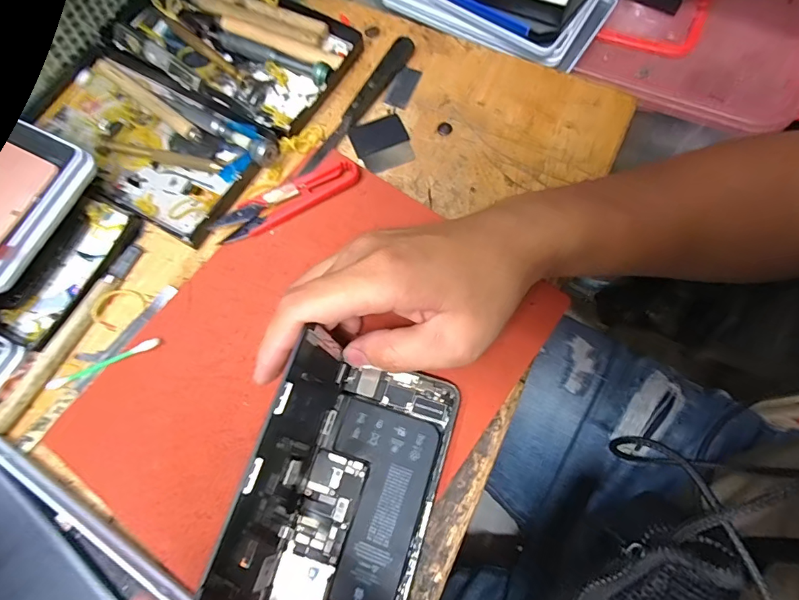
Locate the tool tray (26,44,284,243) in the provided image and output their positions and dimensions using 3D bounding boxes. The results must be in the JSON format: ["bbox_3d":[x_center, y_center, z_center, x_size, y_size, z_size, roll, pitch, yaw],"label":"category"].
[{"bbox_3d":[-0.176,-0.115,0.320,0.175,0.020,0.097,31,74,11],"label":"tool tray"}]

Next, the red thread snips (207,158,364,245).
[{"bbox_3d":[-0.074,-0.066,0.306,0.100,0.009,0.023,-26,72,-8],"label":"red thread snips"}]

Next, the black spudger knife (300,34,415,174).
[{"bbox_3d":[-0.028,-0.144,0.333,0.014,0.010,0.136,31,74,11],"label":"black spudger knife"}]

